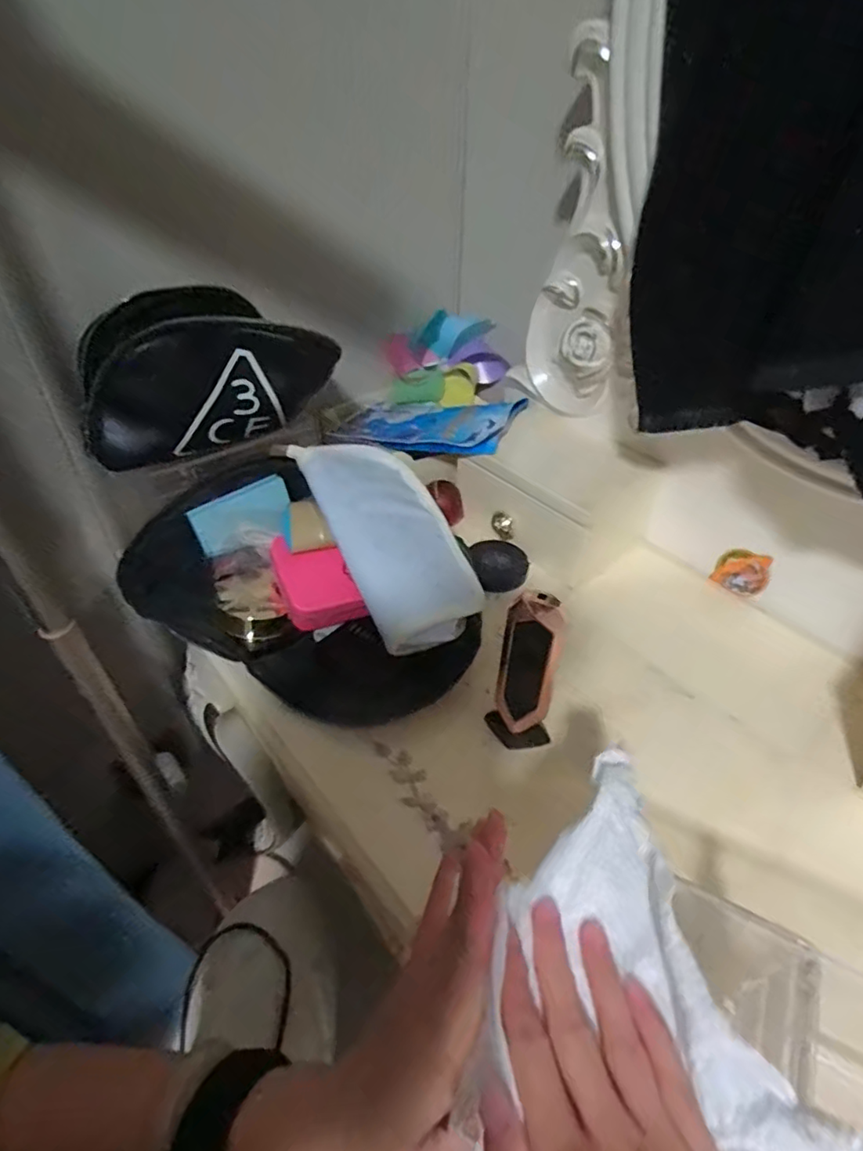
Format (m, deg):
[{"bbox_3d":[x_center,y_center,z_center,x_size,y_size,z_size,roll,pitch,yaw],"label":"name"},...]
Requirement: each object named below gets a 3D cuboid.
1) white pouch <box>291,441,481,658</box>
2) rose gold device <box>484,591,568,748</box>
[{"bbox_3d":[-0.035,-0.036,0.511,0.101,0.043,0.207,-20,67,-24],"label":"white pouch"},{"bbox_3d":[0.071,0.071,0.419,0.042,0.137,0.027,-2,42,-3],"label":"rose gold device"}]

